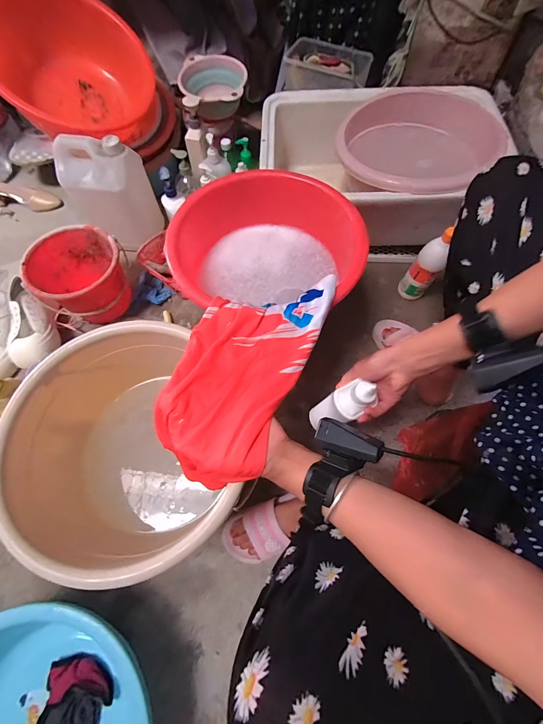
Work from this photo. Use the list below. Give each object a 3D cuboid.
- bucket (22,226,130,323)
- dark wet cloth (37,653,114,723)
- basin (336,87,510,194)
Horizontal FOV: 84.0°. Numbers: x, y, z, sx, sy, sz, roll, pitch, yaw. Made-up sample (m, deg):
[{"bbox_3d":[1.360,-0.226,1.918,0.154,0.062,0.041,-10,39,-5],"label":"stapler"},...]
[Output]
[{"bbox_3d":[-0.453,-0.202,0.746,0.199,0.162,0.180,-30,69,-12],"label":"bucket"},{"bbox_3d":[-0.329,0.597,0.465,0.107,0.048,0.210,8,67,4],"label":"dark wet cloth"},{"bbox_3d":[0.349,-0.516,0.770,0.335,0.137,0.365,0,67,1],"label":"basin"}]

